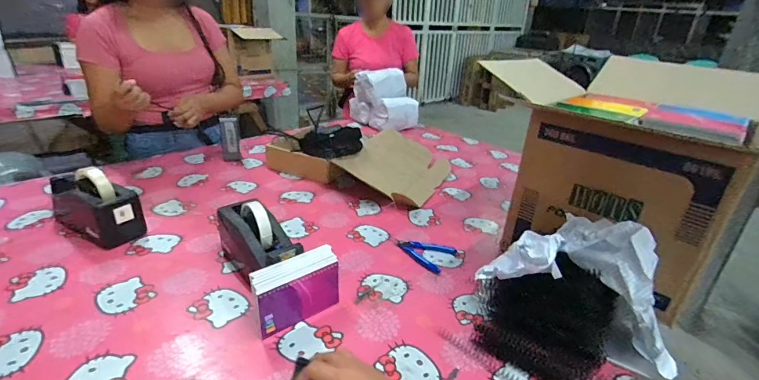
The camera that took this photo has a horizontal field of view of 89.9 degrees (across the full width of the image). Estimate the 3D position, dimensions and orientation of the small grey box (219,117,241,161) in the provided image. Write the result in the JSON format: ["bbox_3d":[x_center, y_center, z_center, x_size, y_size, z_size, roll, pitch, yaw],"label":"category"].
[{"bbox_3d":[-0.433,-0.149,1.105,0.049,0.125,0.034,-5,7,-19],"label":"small grey box"}]

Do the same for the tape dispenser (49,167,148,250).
[{"bbox_3d":[-0.555,0.023,0.740,0.197,0.120,0.080,17,28,24],"label":"tape dispenser"}]

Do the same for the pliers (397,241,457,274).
[{"bbox_3d":[0.089,0.122,0.757,0.105,0.007,0.089,19,29,28],"label":"pliers"}]

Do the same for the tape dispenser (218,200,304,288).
[{"bbox_3d":[-0.204,0.089,0.648,0.078,0.122,0.193,-18,34,-39],"label":"tape dispenser"}]

